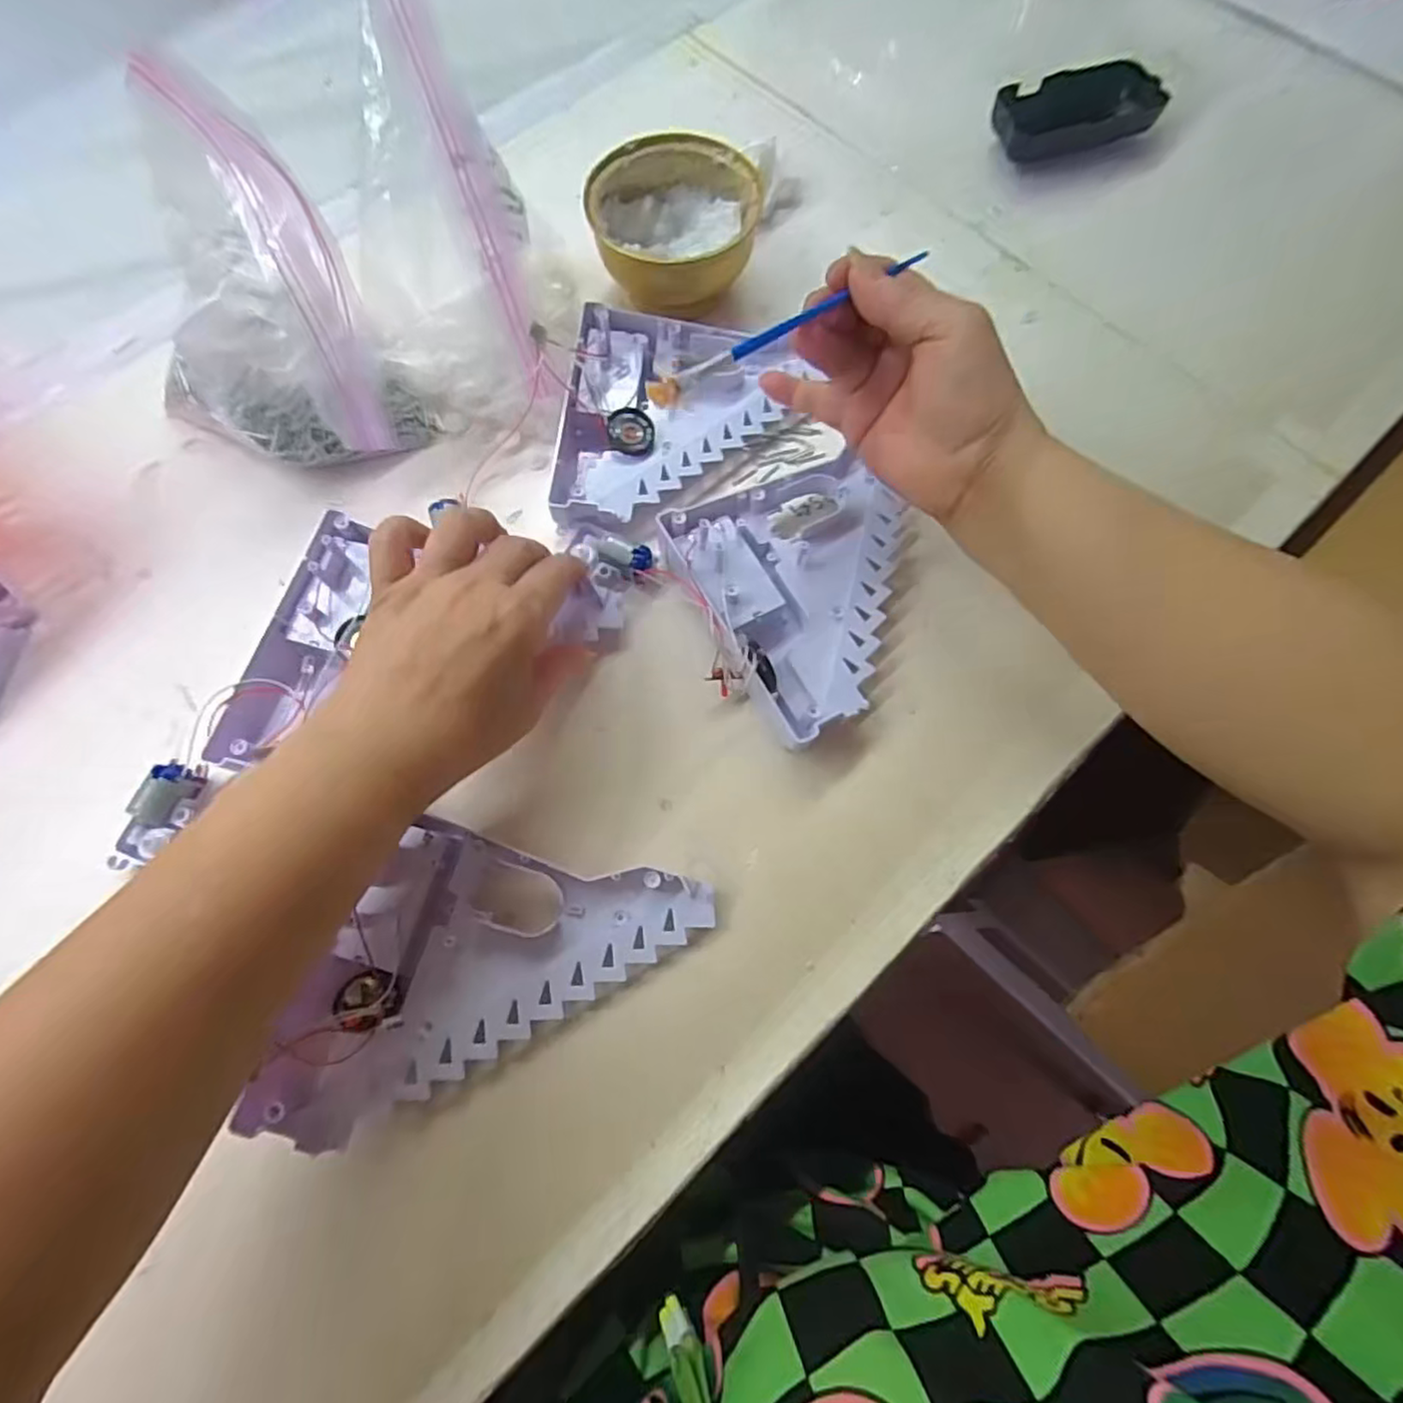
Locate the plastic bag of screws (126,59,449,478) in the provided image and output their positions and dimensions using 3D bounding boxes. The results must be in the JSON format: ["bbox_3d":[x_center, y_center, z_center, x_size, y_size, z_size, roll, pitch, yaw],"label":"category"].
[{"bbox_3d":[-0.207,-0.185,0.327,0.092,0.142,0.094,23,73,7],"label":"plastic bag of screws"}]

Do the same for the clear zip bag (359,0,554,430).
[{"bbox_3d":[-0.134,-0.241,0.344,0.090,0.177,0.041,-2,32,7],"label":"clear zip bag"}]

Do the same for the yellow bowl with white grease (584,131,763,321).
[{"bbox_3d":[-0.017,-0.281,0.403,0.098,0.054,0.086,-29,74,-9],"label":"yellow bowl with white grease"}]

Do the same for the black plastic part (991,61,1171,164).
[{"bbox_3d":[0.250,-0.398,0.454,0.104,0.028,0.046,-14,79,-6],"label":"black plastic part"}]

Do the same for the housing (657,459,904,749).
[{"bbox_3d":[0.060,-0.057,0.342,0.118,0.029,0.131,-25,74,-8],"label":"housing"}]

